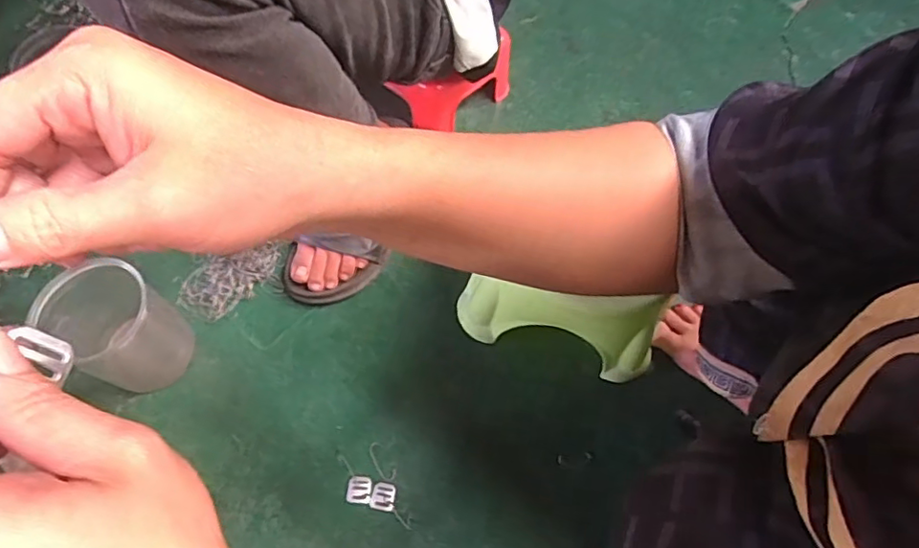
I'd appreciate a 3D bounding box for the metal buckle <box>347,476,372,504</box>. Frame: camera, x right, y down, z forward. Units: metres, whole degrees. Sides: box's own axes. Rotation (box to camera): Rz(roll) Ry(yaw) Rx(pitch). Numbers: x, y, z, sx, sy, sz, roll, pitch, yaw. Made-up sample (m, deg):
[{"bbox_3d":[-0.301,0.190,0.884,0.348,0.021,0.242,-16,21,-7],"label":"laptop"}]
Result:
[{"bbox_3d":[-0.105,0.226,0.600,0.024,0.004,0.027,6,66,0],"label":"metal buckle"}]

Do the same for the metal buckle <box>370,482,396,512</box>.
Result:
[{"bbox_3d":[-0.080,0.233,0.599,0.024,0.004,0.027,11,66,2],"label":"metal buckle"}]

